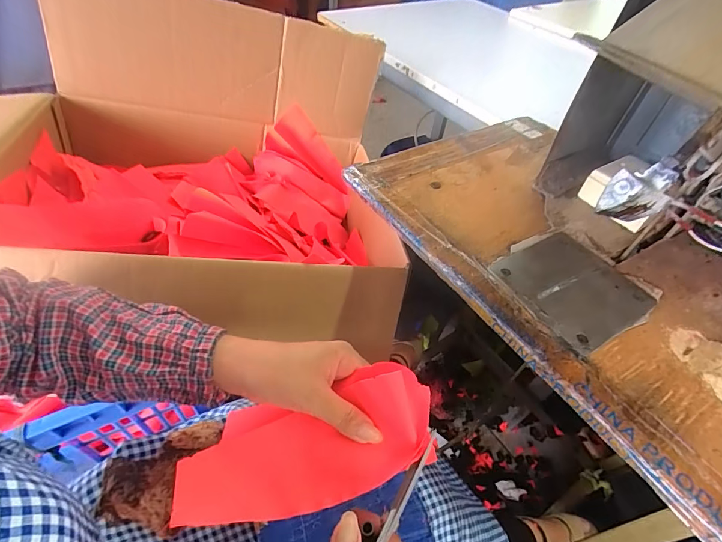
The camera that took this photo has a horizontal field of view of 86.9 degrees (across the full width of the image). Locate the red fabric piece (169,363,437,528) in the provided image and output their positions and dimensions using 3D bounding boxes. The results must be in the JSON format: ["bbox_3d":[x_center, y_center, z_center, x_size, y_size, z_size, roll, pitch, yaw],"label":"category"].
[{"bbox_3d":[-0.042,0.135,0.295,0.193,0.038,0.081,-19,52,0],"label":"red fabric piece"}]

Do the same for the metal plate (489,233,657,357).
[{"bbox_3d":[0.226,0.013,0.404,0.129,0.004,0.124,-22,55,-24],"label":"metal plate"}]

